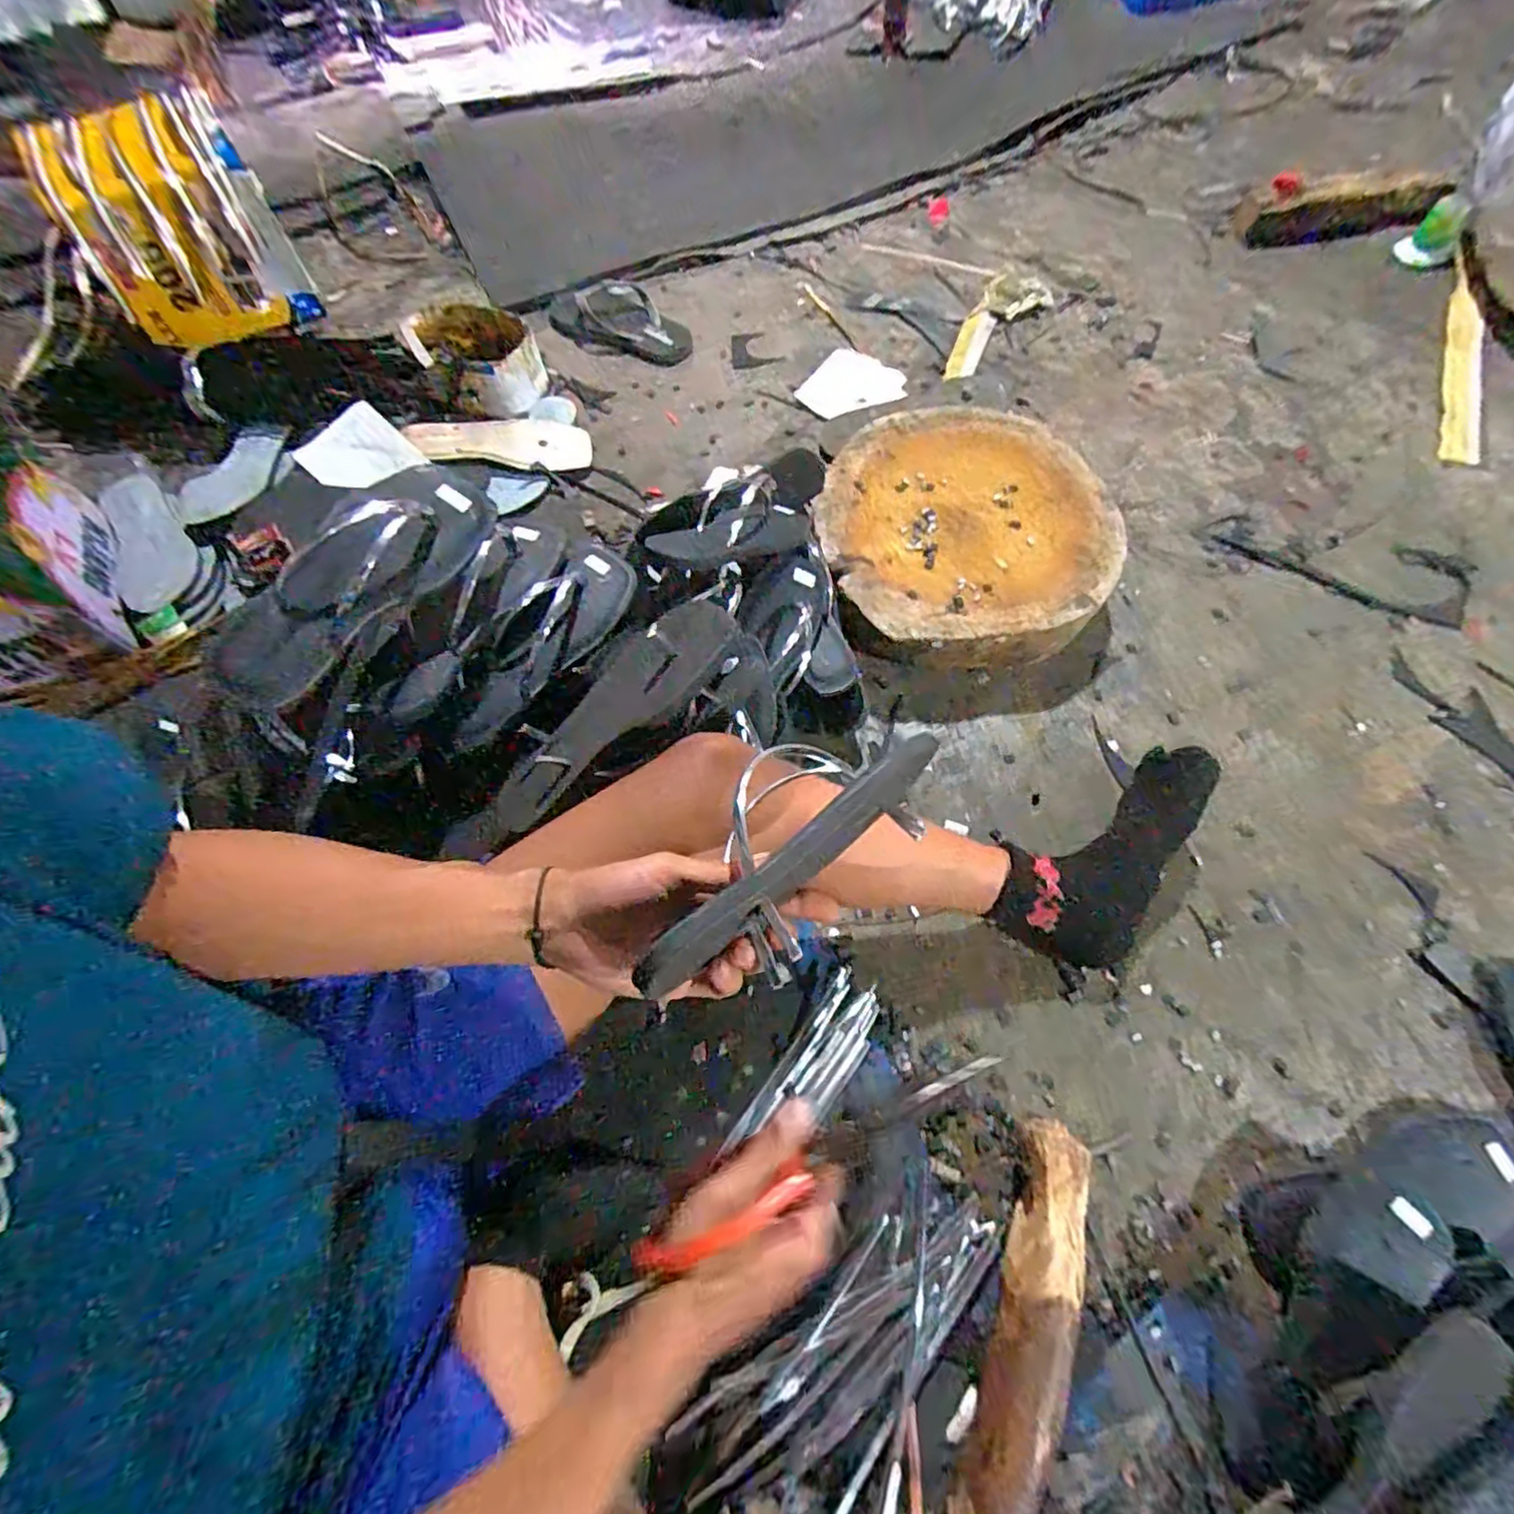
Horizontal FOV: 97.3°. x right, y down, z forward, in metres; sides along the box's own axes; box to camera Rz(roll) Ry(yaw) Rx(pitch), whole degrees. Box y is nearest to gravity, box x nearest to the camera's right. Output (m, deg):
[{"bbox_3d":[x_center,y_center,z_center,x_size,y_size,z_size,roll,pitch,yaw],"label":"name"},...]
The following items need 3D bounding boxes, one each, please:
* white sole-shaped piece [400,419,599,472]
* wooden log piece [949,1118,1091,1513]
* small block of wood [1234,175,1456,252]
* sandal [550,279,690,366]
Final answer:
[{"bbox_3d":[-0.364,-0.450,0.952,0.241,0.019,0.096,-8,67,-16],"label":"white sole-shaped piece"},{"bbox_3d":[0.206,0.423,0.503,0.062,0.064,0.264,18,65,10],"label":"wooden log piece"},{"bbox_3d":[1.041,-0.990,1.217,0.286,0.081,0.069,19,64,34],"label":"small block of wood"},{"bbox_3d":[-0.217,-0.720,1.098,0.229,0.054,0.107,17,66,11],"label":"sandal"}]

